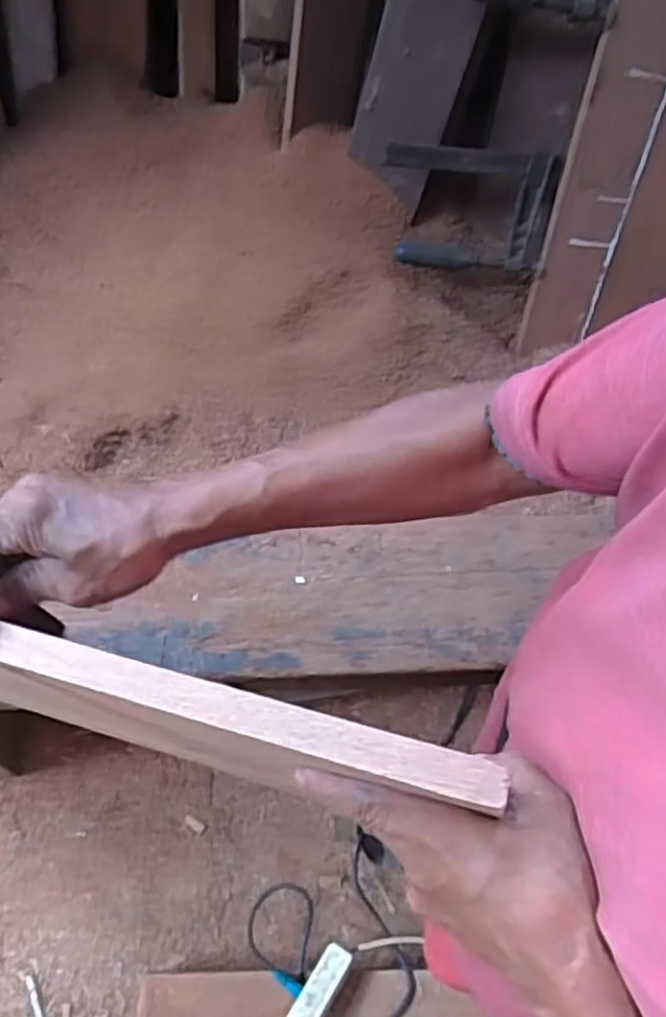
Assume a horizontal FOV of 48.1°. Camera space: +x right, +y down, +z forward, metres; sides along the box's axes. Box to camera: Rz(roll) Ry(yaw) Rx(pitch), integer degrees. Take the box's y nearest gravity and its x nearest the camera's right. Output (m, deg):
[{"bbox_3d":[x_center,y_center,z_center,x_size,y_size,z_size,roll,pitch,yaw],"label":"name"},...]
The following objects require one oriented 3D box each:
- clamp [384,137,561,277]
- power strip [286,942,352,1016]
[{"bbox_3d":[0.190,-0.429,1.077,0.249,0.170,0.051,-1,36,-9],"label":"clamp"},{"bbox_3d":[-0.029,0.720,1.094,0.043,0.026,0.162,33,52,12],"label":"power strip"}]

